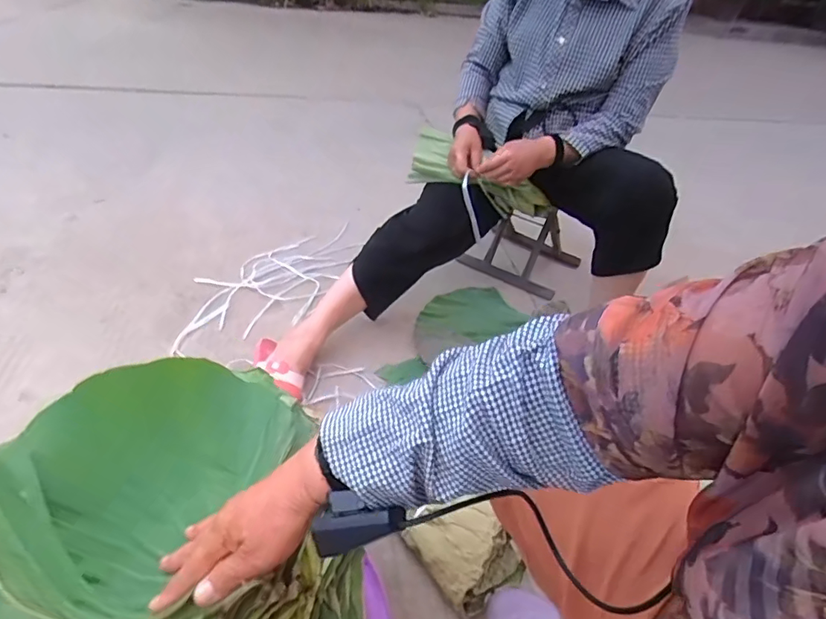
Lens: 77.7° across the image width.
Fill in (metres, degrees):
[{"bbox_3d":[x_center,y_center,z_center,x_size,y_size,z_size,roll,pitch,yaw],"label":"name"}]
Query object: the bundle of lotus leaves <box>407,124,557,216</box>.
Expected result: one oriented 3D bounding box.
[{"bbox_3d":[0.170,-0.324,1.306,0.377,0.133,0.123,25,39,-1],"label":"bundle of lotus leaves"}]

